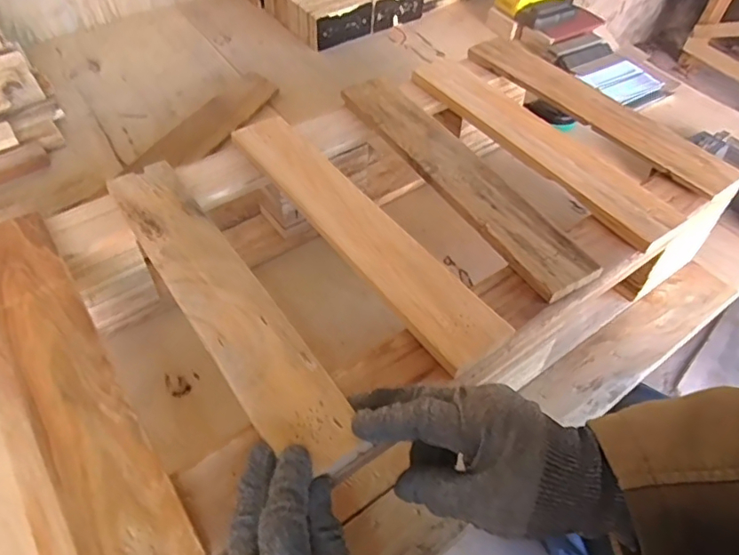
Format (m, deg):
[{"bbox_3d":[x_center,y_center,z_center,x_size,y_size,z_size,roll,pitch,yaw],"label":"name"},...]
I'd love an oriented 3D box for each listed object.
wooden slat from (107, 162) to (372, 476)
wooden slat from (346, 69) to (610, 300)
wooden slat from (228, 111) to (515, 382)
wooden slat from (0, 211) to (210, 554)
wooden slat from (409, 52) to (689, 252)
[{"bbox_3d":[-0.120,0.011,0.426,0.061,0.009,0.338,-29,56,-24],"label":"wooden slat"},{"bbox_3d":[0.084,-0.106,0.537,0.061,0.015,0.334,-26,56,-22],"label":"wooden slat"},{"bbox_3d":[-0.017,-0.051,0.486,0.064,0.010,0.338,-29,57,-24],"label":"wooden slat"},{"bbox_3d":[-0.216,0.063,0.379,0.059,0.010,0.346,-28,57,-24],"label":"wooden slat"},{"bbox_3d":[0.176,-0.154,0.588,0.069,0.017,0.346,-29,57,-24],"label":"wooden slat"}]

